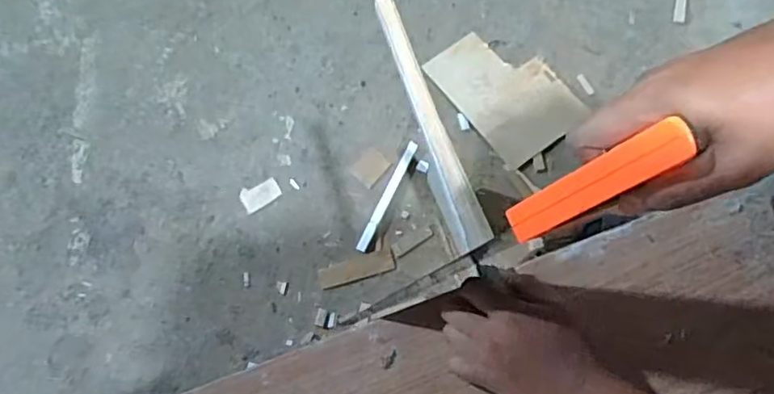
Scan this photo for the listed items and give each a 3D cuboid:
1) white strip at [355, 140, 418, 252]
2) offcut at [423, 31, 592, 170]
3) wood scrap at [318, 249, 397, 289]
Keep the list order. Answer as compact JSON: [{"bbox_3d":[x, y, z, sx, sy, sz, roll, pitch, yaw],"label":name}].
[{"bbox_3d":[0.002,-0.003,1.332,0.023,0.020,0.276,25,79,6],"label":"white strip"},{"bbox_3d":[0.280,-0.252,1.368,0.234,0.014,0.324,-36,78,-9],"label":"offcut"},{"bbox_3d":[-0.065,0.159,1.285,0.164,0.015,0.049,-16,78,-2],"label":"wood scrap"}]

